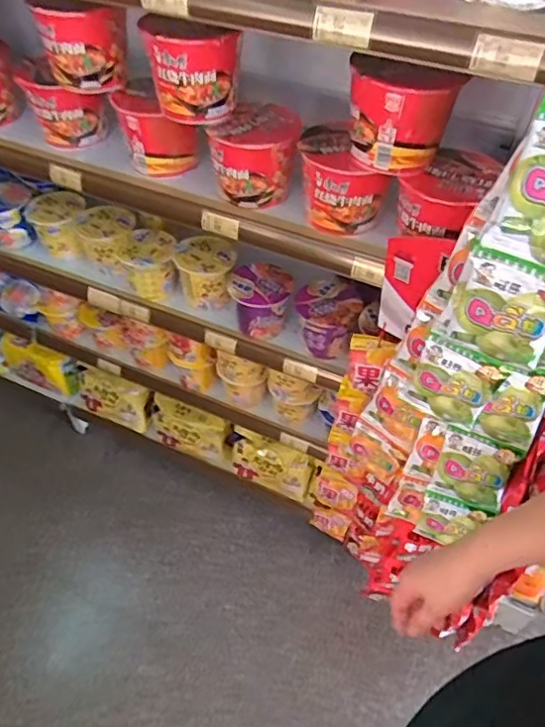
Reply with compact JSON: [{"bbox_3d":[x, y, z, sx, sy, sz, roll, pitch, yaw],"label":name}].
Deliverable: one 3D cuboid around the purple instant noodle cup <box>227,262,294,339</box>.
[{"bbox_3d":[-0.022,-0.106,0.958,0.101,0.091,0.105,0,49,0],"label":"purple instant noodle cup"}]

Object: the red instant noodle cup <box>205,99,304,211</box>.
[{"bbox_3d":[-0.029,-0.298,0.798,0.129,0.097,0.116,4,49,3],"label":"red instant noodle cup"}]

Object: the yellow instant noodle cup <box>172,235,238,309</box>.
[{"bbox_3d":[-0.120,-0.165,1.006,0.108,0.086,0.119,-1,49,-1],"label":"yellow instant noodle cup"}]

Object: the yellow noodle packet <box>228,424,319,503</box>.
[{"bbox_3d":[-0.004,0.238,1.311,0.200,0.148,0.045,18,52,14],"label":"yellow noodle packet"}]

